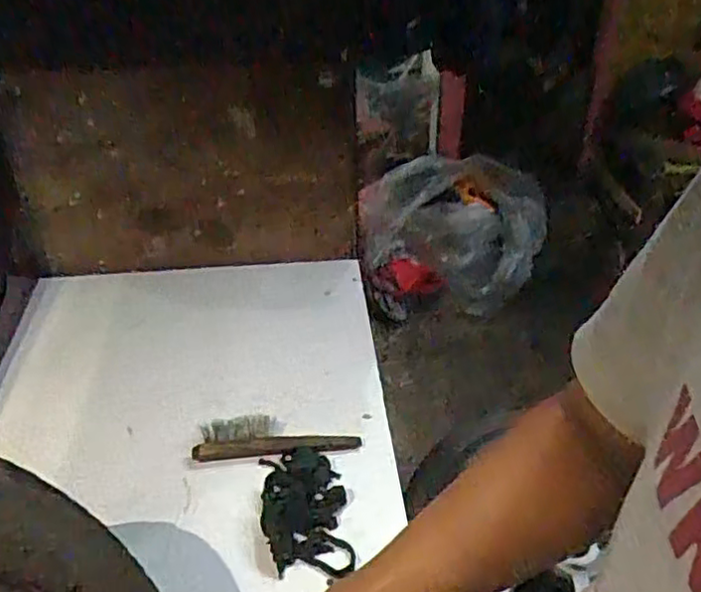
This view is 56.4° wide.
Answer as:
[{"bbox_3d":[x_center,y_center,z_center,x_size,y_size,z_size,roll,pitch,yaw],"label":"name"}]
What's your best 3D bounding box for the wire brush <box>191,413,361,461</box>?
[{"bbox_3d":[-0.095,0.180,0.845,0.204,0.034,0.055,-6,38,-4],"label":"wire brush"}]

